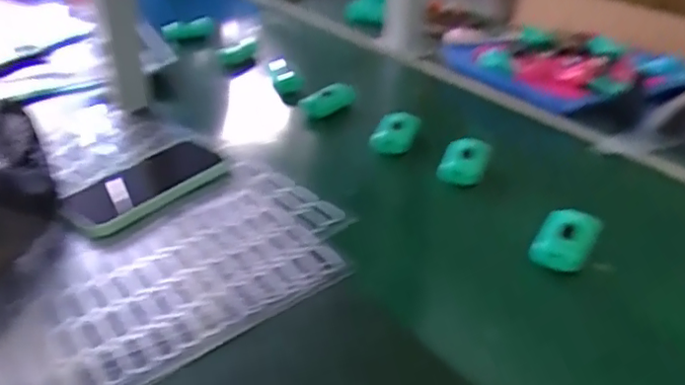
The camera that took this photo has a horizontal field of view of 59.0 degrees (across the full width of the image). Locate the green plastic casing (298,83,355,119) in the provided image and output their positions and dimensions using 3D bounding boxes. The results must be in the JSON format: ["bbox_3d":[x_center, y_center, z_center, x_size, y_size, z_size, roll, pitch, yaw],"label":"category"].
[{"bbox_3d":[-0.014,-0.115,0.754,0.077,0.038,0.028,-20,37,-32],"label":"green plastic casing"}]

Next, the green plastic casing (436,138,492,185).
[{"bbox_3d":[0.125,-0.032,0.617,0.044,0.027,0.058,13,32,19],"label":"green plastic casing"}]

